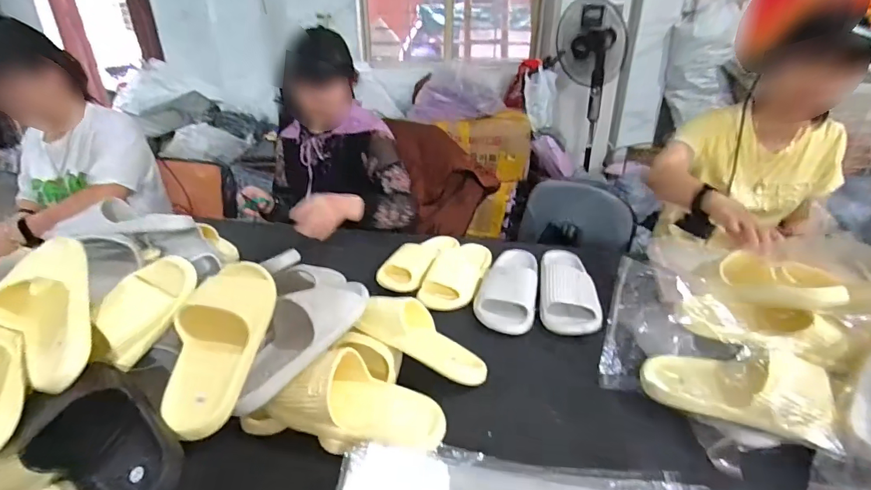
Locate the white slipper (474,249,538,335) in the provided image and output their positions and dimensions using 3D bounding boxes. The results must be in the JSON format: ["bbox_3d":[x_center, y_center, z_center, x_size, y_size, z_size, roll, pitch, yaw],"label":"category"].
[{"bbox_3d":[0.152,0.072,0.904,0.112,0.061,0.263,6,28,12],"label":"white slipper"}]

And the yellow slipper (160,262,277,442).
[{"bbox_3d":[-0.287,0.114,0.577,0.106,0.064,0.259,0,50,0],"label":"yellow slipper"}]

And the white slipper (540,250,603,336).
[{"bbox_3d":[0.263,0.074,0.871,0.110,0.063,0.293,5,28,9],"label":"white slipper"}]

